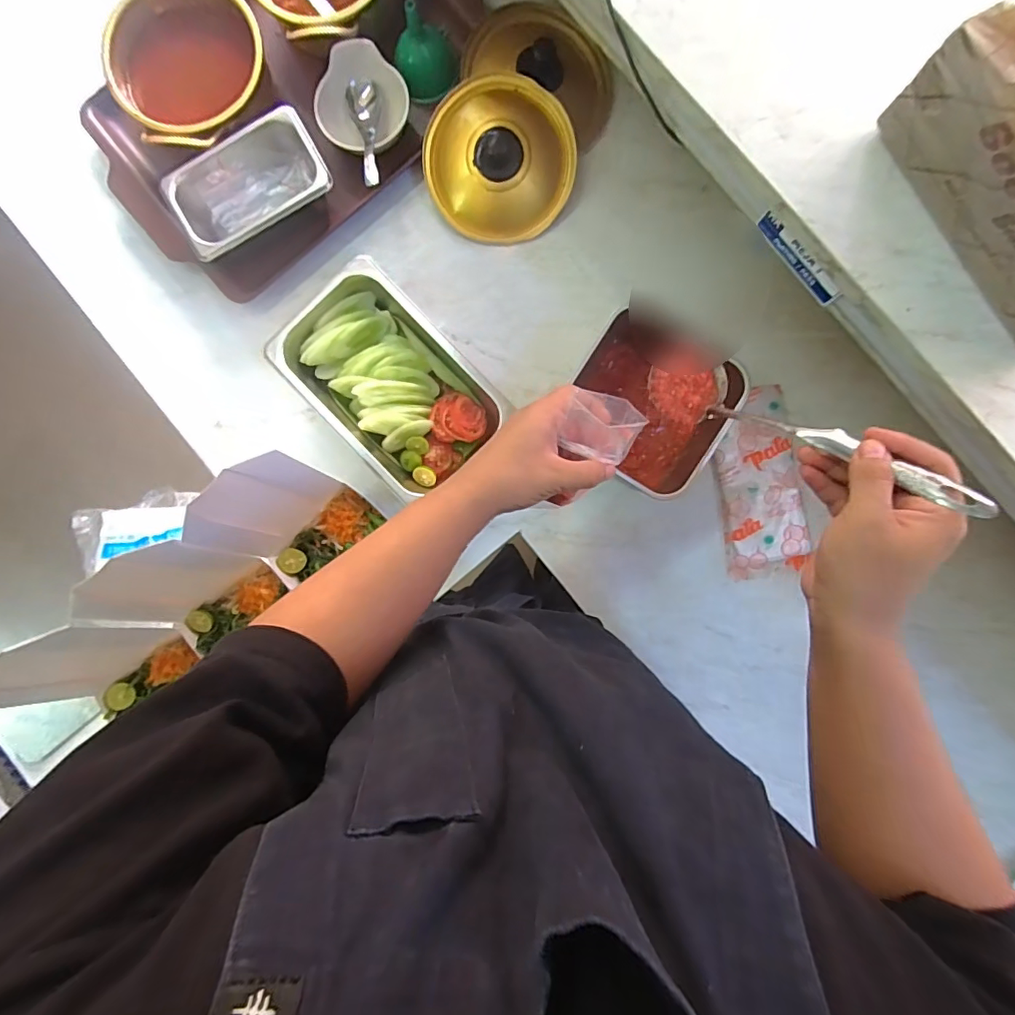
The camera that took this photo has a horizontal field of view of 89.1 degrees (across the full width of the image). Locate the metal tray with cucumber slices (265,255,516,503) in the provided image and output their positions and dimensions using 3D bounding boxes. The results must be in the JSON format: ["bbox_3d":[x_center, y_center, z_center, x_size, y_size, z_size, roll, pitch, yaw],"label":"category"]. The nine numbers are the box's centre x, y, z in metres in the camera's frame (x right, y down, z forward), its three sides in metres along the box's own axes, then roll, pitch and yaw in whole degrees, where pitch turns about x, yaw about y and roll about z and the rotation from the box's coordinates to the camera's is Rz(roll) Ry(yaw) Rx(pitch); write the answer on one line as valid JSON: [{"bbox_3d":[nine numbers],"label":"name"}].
[{"bbox_3d":[-0.132,-0.139,0.592,0.158,0.056,0.250,-45,88,-2],"label":"metal tray with cucumber slices"}]

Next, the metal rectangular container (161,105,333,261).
[{"bbox_3d":[-0.294,-0.364,0.600,0.170,0.071,0.106,-32,87,-2],"label":"metal rectangular container"}]

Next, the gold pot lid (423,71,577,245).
[{"bbox_3d":[-0.010,-0.404,0.598,0.177,0.054,0.177,1,110,4],"label":"gold pot lid"}]

